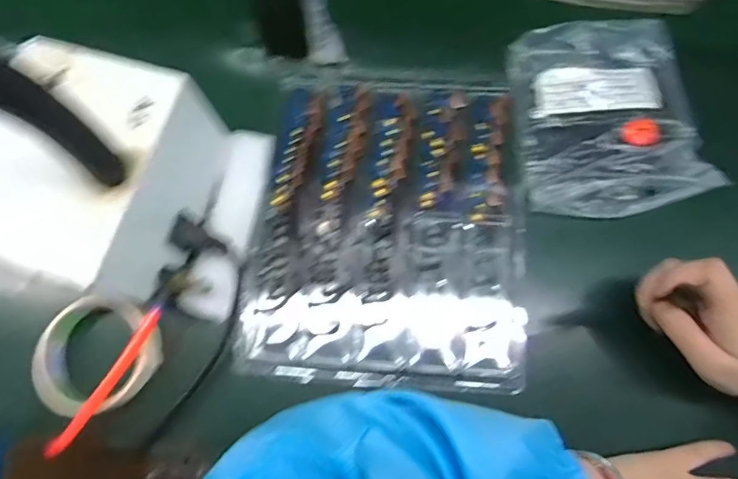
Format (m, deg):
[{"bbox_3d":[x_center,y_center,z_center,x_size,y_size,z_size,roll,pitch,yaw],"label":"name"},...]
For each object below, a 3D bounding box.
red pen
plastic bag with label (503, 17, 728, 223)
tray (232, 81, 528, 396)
[{"bbox_3d":[-0.196,0.106,0.344,0.013,0.012,0.125,31,77,10],"label":"red pen"},{"bbox_3d":[0.199,-0.106,0.382,0.143,0.030,0.168,-5,80,7],"label":"plastic bag with label"},{"bbox_3d":[0.018,-0.014,0.387,0.220,0.030,0.262,3,74,-1],"label":"tray"}]

